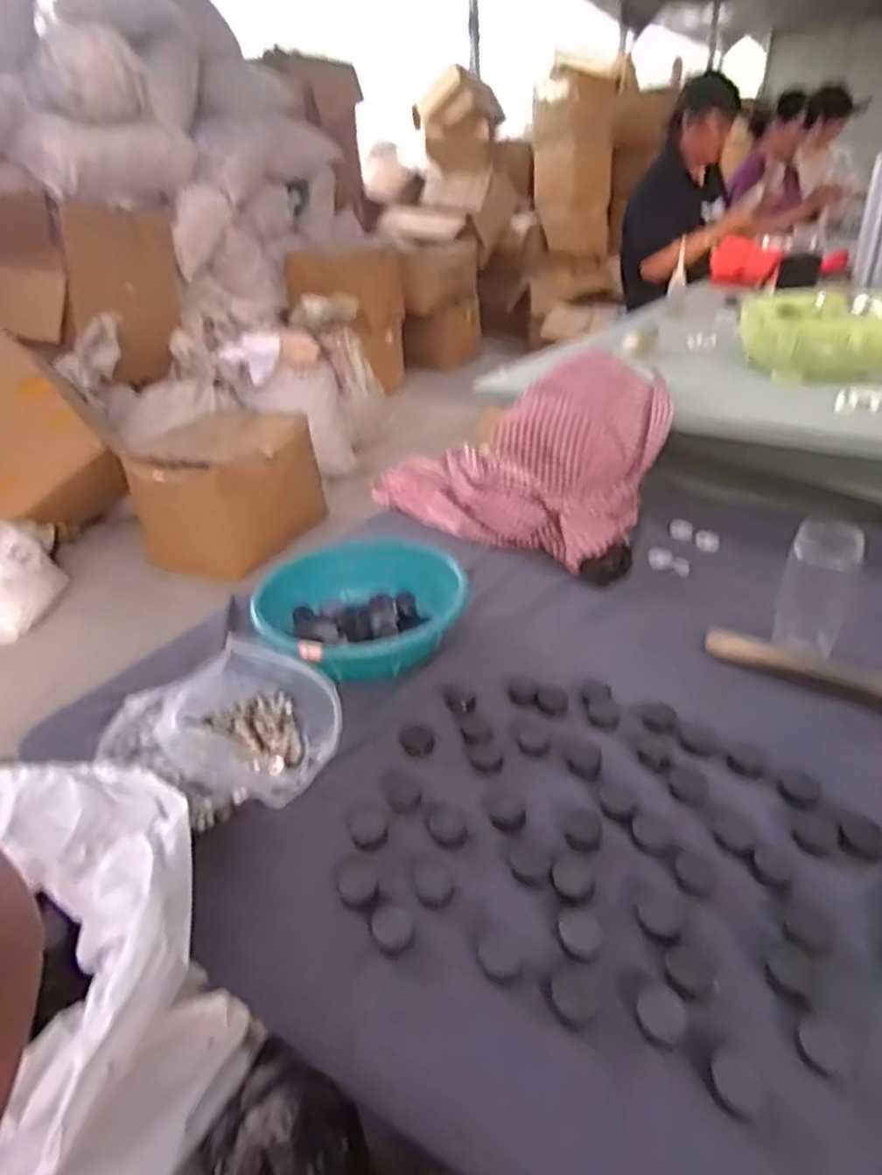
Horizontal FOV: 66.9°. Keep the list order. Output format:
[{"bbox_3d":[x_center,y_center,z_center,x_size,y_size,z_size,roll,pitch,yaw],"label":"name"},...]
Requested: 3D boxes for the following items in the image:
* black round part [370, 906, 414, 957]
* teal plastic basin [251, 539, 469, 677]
[{"bbox_3d":[-0.039,0.269,0.522,0.032,0.022,0.028,15,36,27],"label":"black round part"},{"bbox_3d":[-0.096,0.025,0.839,0.226,0.070,0.237,-3,32,2],"label":"teal plastic basin"}]

